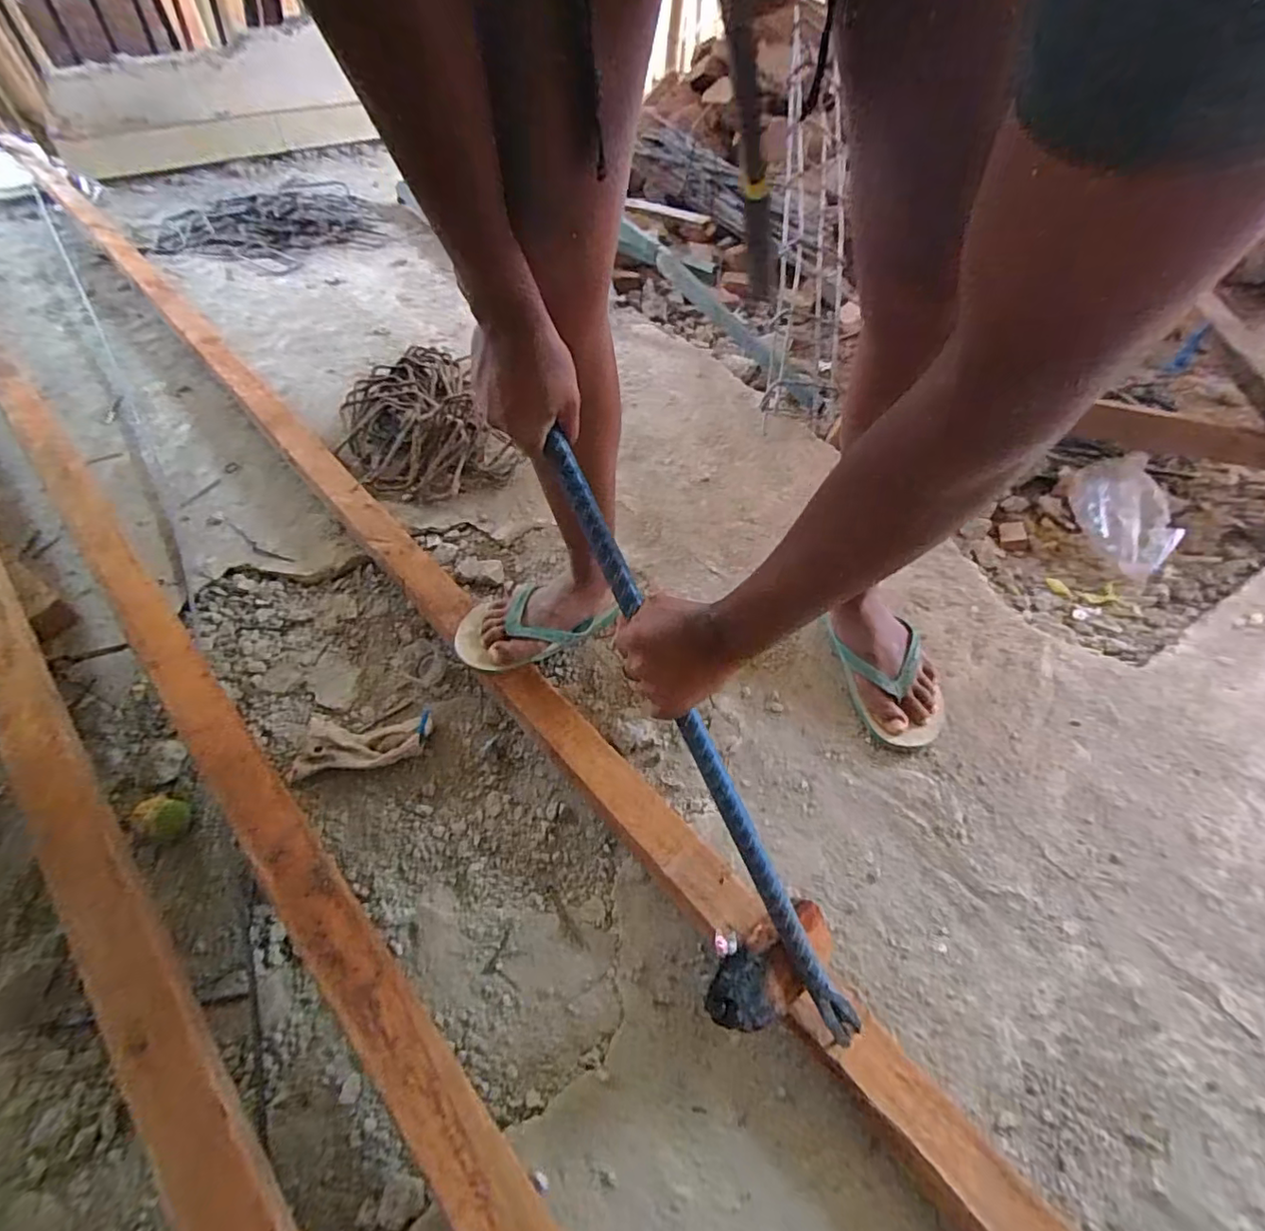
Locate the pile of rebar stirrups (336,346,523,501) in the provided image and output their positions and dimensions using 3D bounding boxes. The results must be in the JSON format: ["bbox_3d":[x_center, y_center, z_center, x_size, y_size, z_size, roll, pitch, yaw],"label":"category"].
[{"bbox_3d":[-0.402,-0.349,1.069,0.266,0.102,0.378,-25,56,-17],"label":"pile of rebar stirrups"}]

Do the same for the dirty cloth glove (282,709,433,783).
[{"bbox_3d":[-0.348,0.163,0.739,0.172,0.036,0.078,-7,53,-4],"label":"dirty cloth glove"}]

